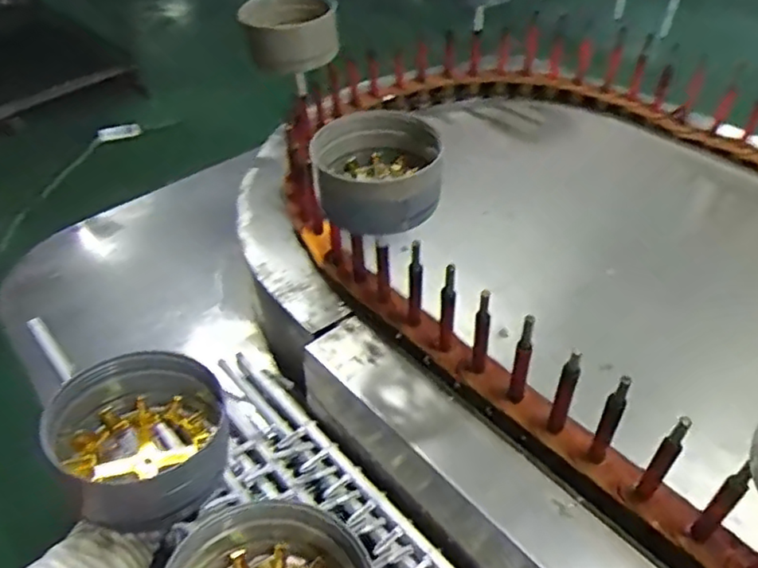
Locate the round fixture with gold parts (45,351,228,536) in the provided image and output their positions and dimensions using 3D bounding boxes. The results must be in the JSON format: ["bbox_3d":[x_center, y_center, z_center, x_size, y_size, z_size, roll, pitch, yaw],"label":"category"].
[{"bbox_3d":[-0.193,0.131,0.520,0.128,0.081,0.134,-2,38,1],"label":"round fixture with gold parts"}]

